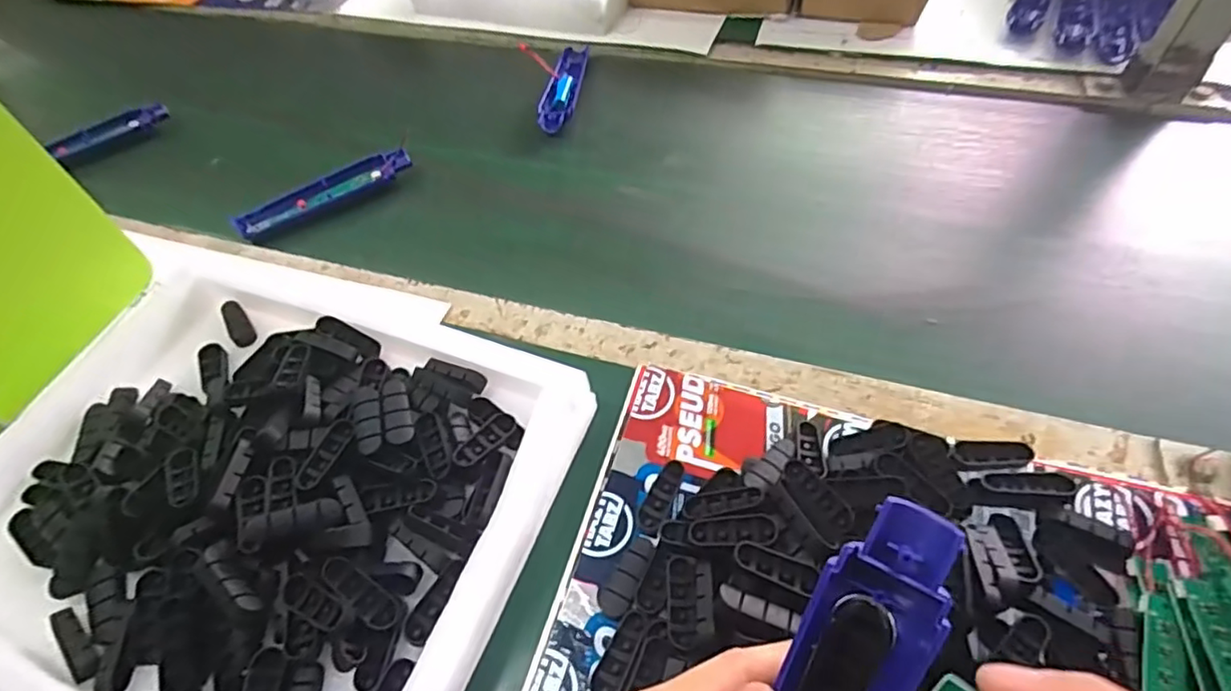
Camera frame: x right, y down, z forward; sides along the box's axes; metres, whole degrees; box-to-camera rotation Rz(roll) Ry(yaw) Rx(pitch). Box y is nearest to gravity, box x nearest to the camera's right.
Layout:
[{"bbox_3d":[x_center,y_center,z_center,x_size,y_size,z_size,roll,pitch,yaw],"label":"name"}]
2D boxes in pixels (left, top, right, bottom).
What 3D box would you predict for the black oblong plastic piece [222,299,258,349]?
[{"bbox_3d":[-0.294,-0.019,0.470,0.015,0.008,0.051,-32,57,-18],"label":"black oblong plastic piece"}]

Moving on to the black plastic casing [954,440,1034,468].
[{"bbox_3d":[0.234,0.067,0.377,0.047,0.005,0.017,1,64,2],"label":"black plastic casing"}]

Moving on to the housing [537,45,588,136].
[{"bbox_3d":[-0.059,-0.297,0.693,0.037,0.011,0.166,4,54,7],"label":"housing"}]

